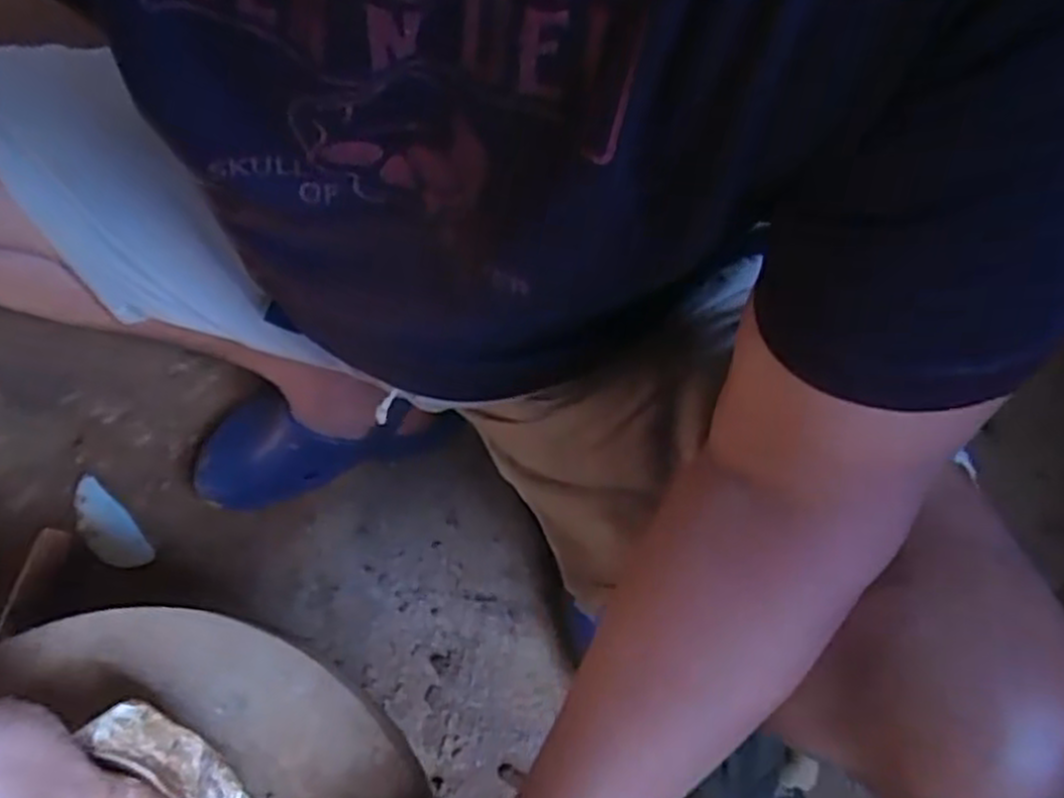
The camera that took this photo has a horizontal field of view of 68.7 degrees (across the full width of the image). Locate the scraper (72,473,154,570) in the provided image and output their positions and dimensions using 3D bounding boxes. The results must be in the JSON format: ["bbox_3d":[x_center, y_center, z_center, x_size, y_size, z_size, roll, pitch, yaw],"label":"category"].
[{"bbox_3d":[-0.435,0.132,0.800,0.121,0.008,0.048,38,84,19],"label":"scraper"}]

